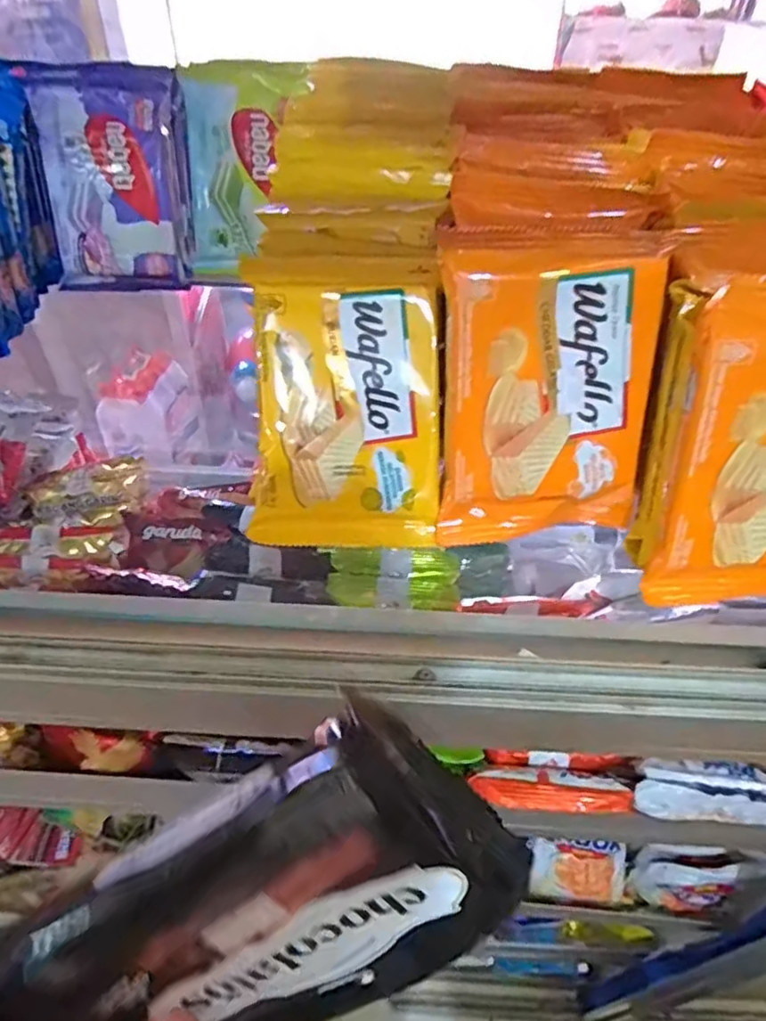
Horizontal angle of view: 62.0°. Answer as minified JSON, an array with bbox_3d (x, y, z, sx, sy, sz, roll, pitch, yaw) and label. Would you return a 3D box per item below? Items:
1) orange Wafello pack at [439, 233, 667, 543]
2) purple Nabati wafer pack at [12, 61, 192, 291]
[{"bbox_3d":[0.074,-0.049,0.293,0.089,0.134,0.017,-2,27,-2],"label":"orange Wafello pack"},{"bbox_3d":[-0.196,-0.239,0.468,0.102,0.145,0.024,-4,24,-6],"label":"purple Nabati wafer pack"}]

